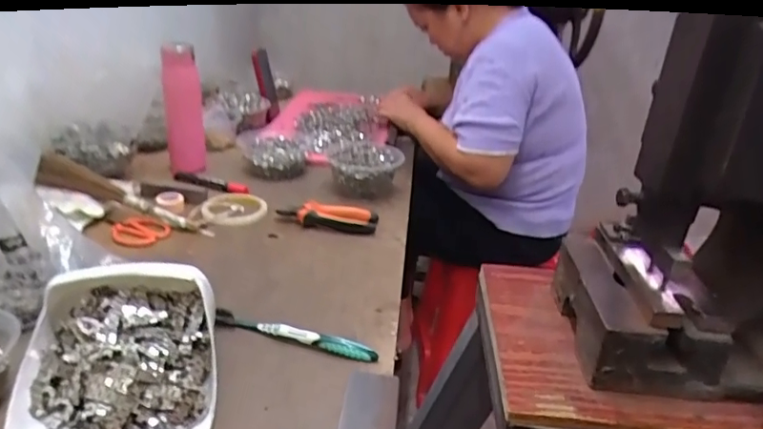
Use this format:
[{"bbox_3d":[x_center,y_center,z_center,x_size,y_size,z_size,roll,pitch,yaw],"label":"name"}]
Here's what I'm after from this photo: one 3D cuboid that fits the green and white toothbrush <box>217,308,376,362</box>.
[{"bbox_3d":[-0.090,0.125,0.567,0.177,0.020,0.016,11,26,11],"label":"green and white toothbrush"}]

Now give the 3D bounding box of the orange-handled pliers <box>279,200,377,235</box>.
[{"bbox_3d":[-0.079,0.000,0.811,0.144,0.033,0.044,3,25,-5],"label":"orange-handled pliers"}]

